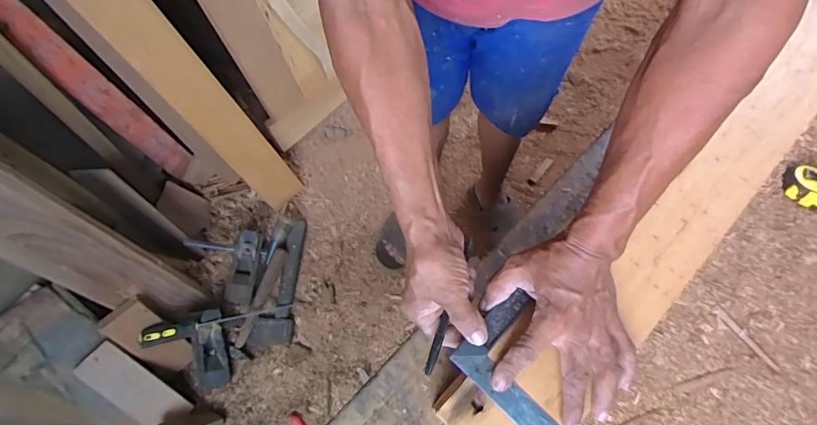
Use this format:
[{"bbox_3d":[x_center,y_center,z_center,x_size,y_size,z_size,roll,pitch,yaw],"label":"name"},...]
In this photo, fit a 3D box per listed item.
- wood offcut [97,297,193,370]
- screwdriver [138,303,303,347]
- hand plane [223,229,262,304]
[{"bbox_3d":[-0.554,0.272,0.915,0.043,0.201,0.096,9,46,41],"label":"wood offcut"},{"bbox_3d":[-0.437,0.251,0.991,0.323,0.051,0.041,-6,65,-34],"label":"screwdriver"},{"bbox_3d":[-0.423,0.139,1.090,0.065,0.070,0.180,8,83,4],"label":"hand plane"}]

